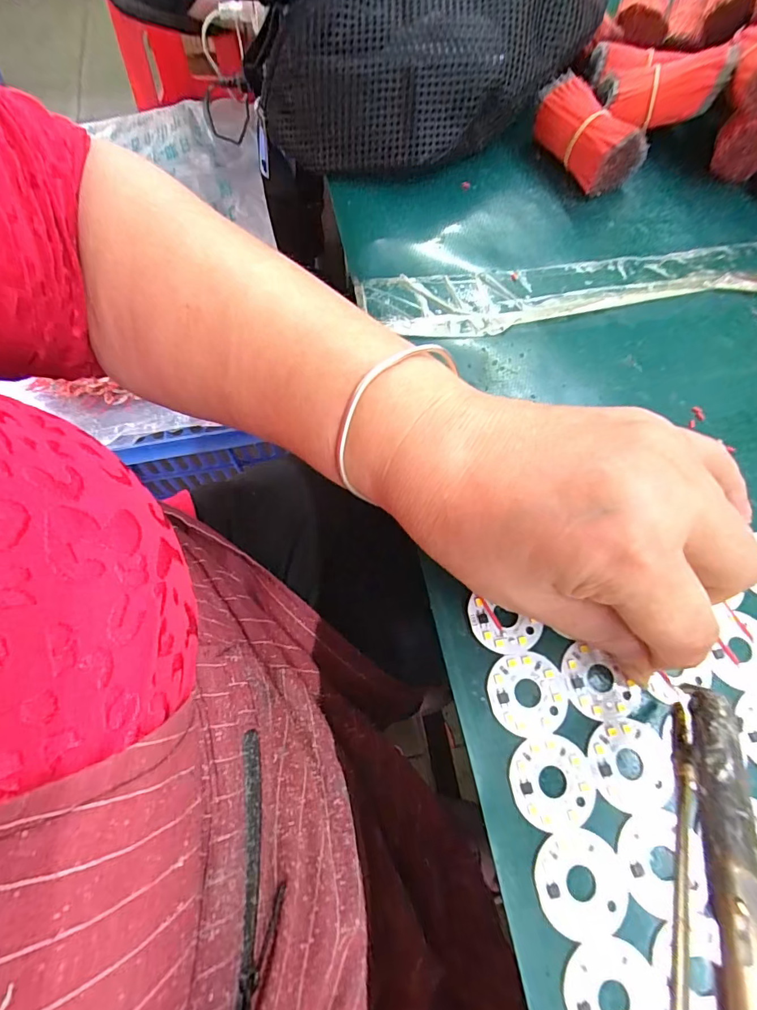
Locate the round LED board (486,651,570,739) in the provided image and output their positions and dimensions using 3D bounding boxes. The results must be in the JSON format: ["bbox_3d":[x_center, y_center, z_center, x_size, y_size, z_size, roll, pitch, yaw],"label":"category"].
[{"bbox_3d":[0.059,0.074,0.177,0.031,0.004,0.030,1,68,-1],"label":"round LED board"}]

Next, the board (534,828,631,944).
[{"bbox_3d":[0.070,0.130,0.155,0.031,0.004,0.030,1,68,-1],"label":"board"}]

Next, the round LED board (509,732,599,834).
[{"bbox_3d":[0.065,0.102,0.166,0.031,0.004,0.030,1,68,-1],"label":"round LED board"}]

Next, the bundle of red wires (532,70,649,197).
[{"bbox_3d":[0.130,-0.234,0.287,0.038,0.038,0.068,-28,71,-12],"label":"bundle of red wires"}]

